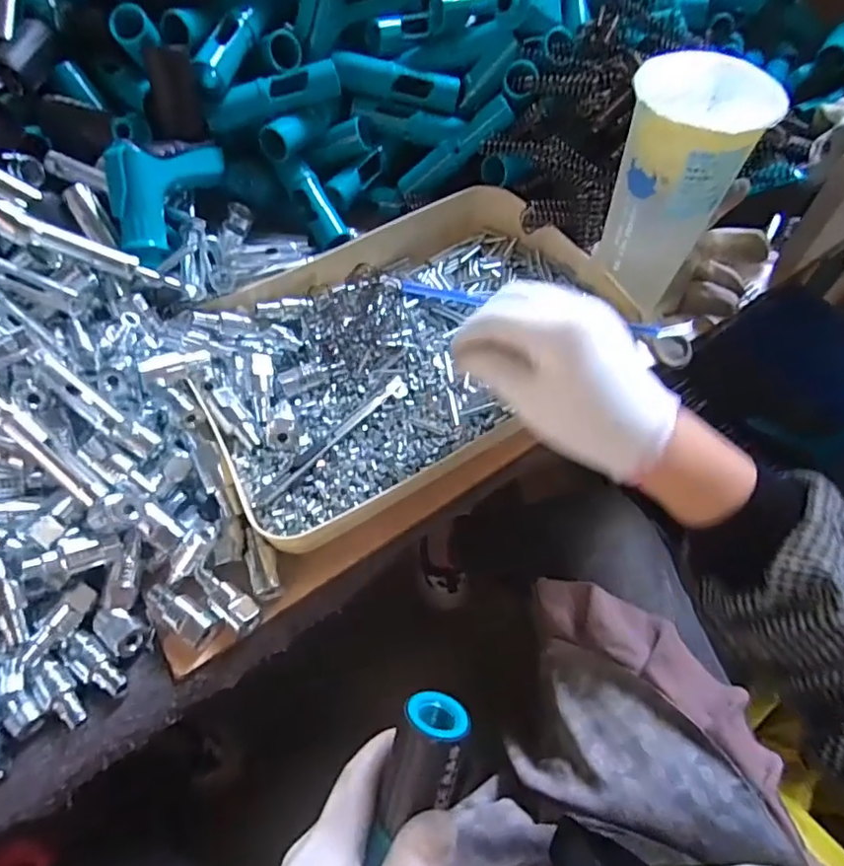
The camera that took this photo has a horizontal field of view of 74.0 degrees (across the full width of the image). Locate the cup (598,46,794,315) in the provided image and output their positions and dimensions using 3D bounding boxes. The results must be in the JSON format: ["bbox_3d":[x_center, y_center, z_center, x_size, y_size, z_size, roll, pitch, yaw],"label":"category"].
[{"bbox_3d":[0.176,-0.171,0.392,0.076,0.136,0.081,-1,59,2],"label":"cup"}]

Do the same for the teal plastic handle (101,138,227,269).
[{"bbox_3d":[-0.206,-0.197,0.443,0.035,0.069,0.128,11,60,10],"label":"teal plastic handle"}]

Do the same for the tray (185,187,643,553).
[{"bbox_3d":[-0.011,-0.071,0.446,0.322,0.044,0.225,-30,62,-14],"label":"tray"}]

